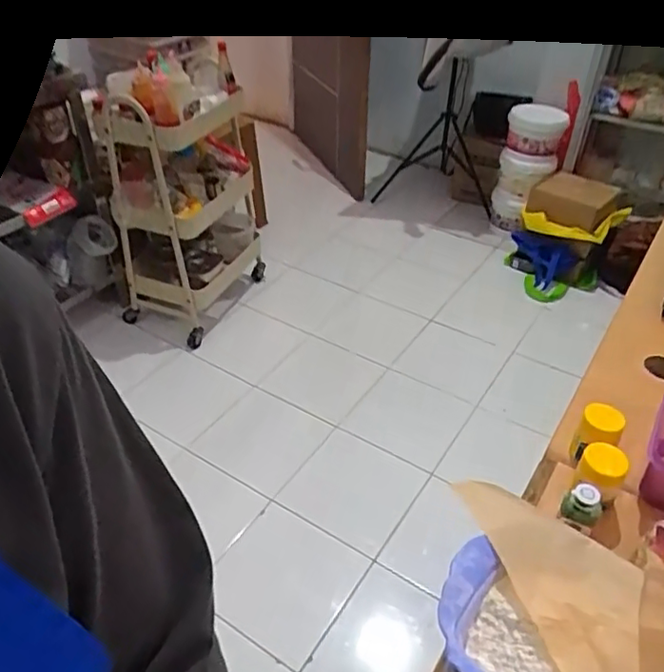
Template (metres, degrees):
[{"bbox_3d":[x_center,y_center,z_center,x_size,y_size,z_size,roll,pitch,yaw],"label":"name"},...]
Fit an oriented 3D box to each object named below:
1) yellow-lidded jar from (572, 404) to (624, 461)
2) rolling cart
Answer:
[{"bbox_3d":[0.299,0.111,0.691,0.047,0.060,0.054,-1,38,-1],"label":"yellow-lidded jar"},{"bbox_3d":[-0.442,-0.450,1.877,0.310,0.774,0.475,14,40,17],"label":"rolling cart"}]

